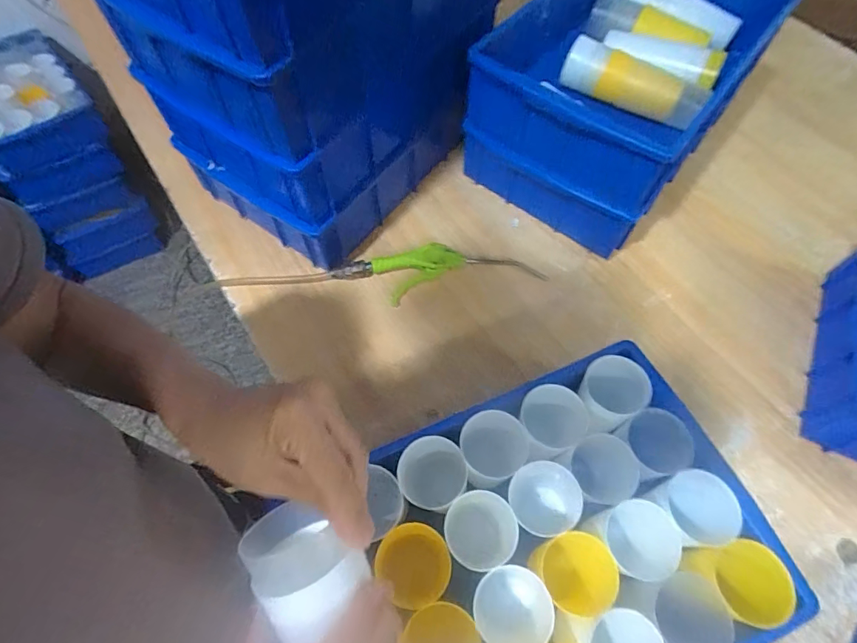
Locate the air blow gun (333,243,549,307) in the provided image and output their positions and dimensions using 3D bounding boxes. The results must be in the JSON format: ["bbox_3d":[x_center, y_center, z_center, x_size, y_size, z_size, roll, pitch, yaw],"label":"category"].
[{"bbox_3d":[0.020,-0.068,0.618,0.273,0.026,0.066,-7,61,-7],"label":"air blow gun"}]

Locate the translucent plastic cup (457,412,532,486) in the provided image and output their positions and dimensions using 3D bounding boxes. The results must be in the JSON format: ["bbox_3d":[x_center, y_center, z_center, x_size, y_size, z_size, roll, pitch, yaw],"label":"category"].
[{"bbox_3d":[0.060,0.138,0.471,0.060,0.097,0.063,28,66,13],"label":"translucent plastic cup"}]

